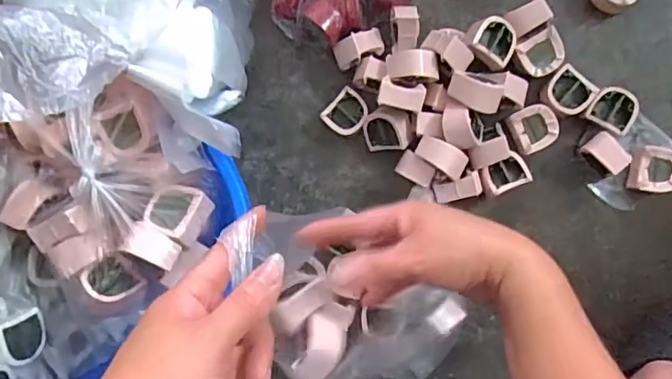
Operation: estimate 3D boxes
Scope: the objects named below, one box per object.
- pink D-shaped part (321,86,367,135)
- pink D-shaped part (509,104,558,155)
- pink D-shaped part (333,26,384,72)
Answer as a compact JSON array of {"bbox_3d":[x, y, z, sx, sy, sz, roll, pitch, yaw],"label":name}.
[{"bbox_3d":[0.013,-0.082,0.582,0.041,0.017,0.048,43,96,2],"label":"pink D-shaped part"},{"bbox_3d":[0.209,-0.064,0.565,0.044,0.019,0.046,-20,91,6],"label":"pink D-shaped part"},{"bbox_3d":[0.025,-0.149,0.566,0.053,0.039,0.028,-22,91,6],"label":"pink D-shaped part"}]

